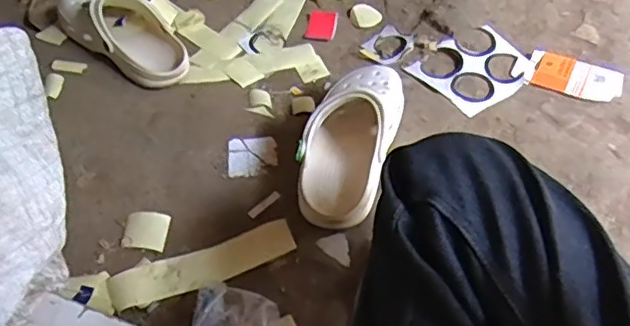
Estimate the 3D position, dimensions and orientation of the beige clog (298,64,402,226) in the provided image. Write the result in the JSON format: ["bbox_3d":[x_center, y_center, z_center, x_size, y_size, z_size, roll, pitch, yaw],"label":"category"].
[{"bbox_3d":[0.040,-0.029,0.693,0.096,0.090,0.233,15,57,8],"label":"beige clog"}]

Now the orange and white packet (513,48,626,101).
[{"bbox_3d":[0.341,-0.121,0.801,0.133,0.014,0.059,16,55,14],"label":"orange and white packet"}]

